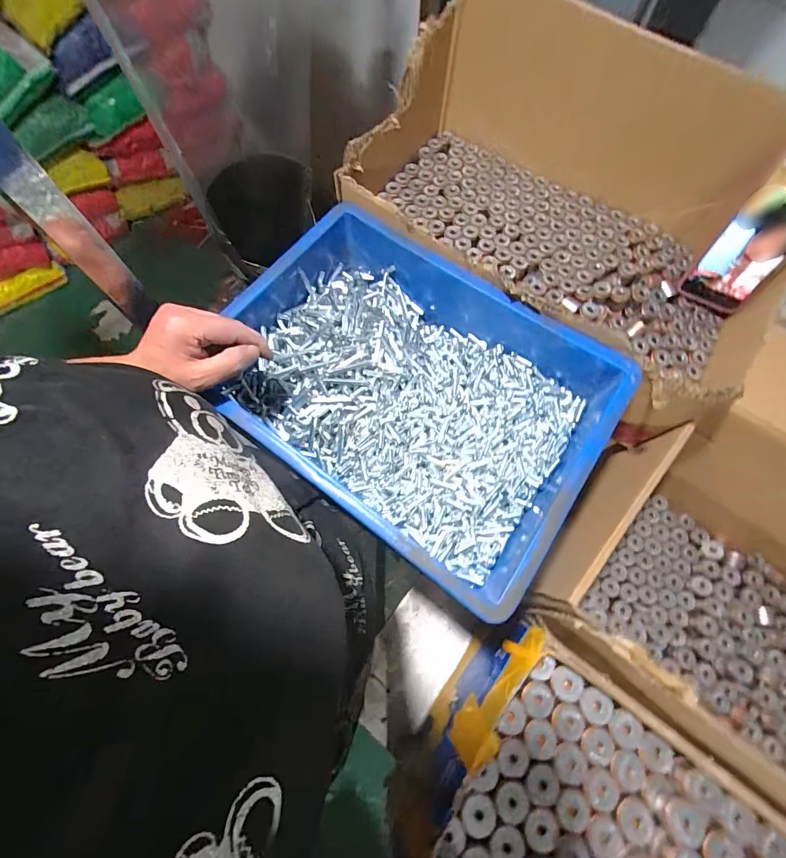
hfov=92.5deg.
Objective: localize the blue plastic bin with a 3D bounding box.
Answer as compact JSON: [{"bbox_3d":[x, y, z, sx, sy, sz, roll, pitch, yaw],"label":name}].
[{"bbox_3d":[0.017,-0.046,0.424,0.404,0.097,0.299,35,72,11],"label":"blue plastic bin"}]

